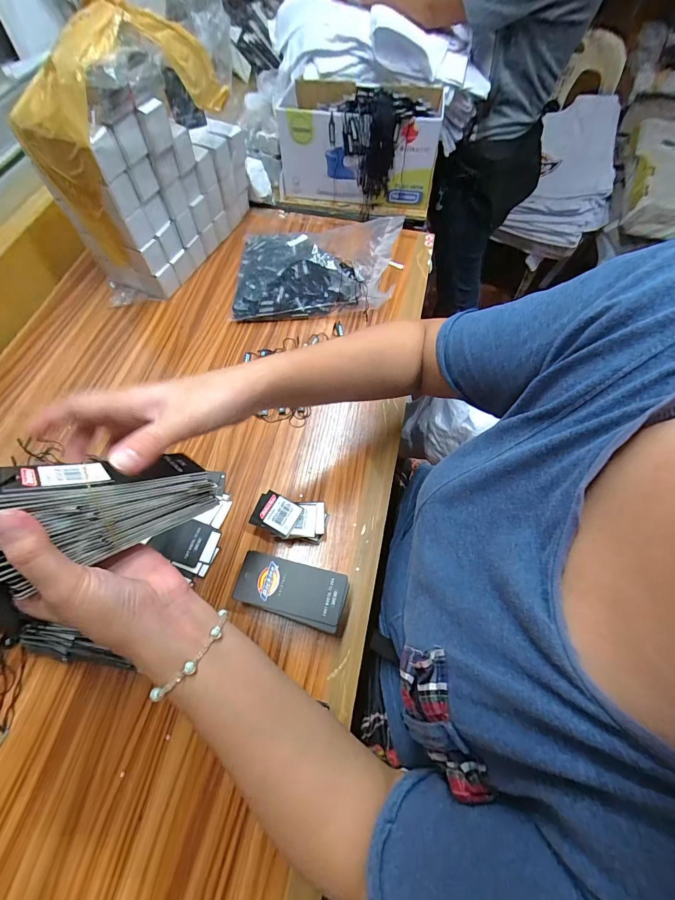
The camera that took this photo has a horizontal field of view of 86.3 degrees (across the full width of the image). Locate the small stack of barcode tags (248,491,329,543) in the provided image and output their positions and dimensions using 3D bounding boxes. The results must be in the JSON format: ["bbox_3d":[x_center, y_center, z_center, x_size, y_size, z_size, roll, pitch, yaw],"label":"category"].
[{"bbox_3d":[-0.055,0.080,0.421,0.083,0.032,0.047,10,64,5],"label":"small stack of barcode tags"}]

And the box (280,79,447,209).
[{"bbox_3d":[0.041,-0.555,0.650,0.274,0.152,0.129,11,64,5],"label":"box"}]

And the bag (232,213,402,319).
[{"bbox_3d":[-0.030,-0.290,0.579,0.273,0.065,0.147,-4,63,-2],"label":"bag"}]

